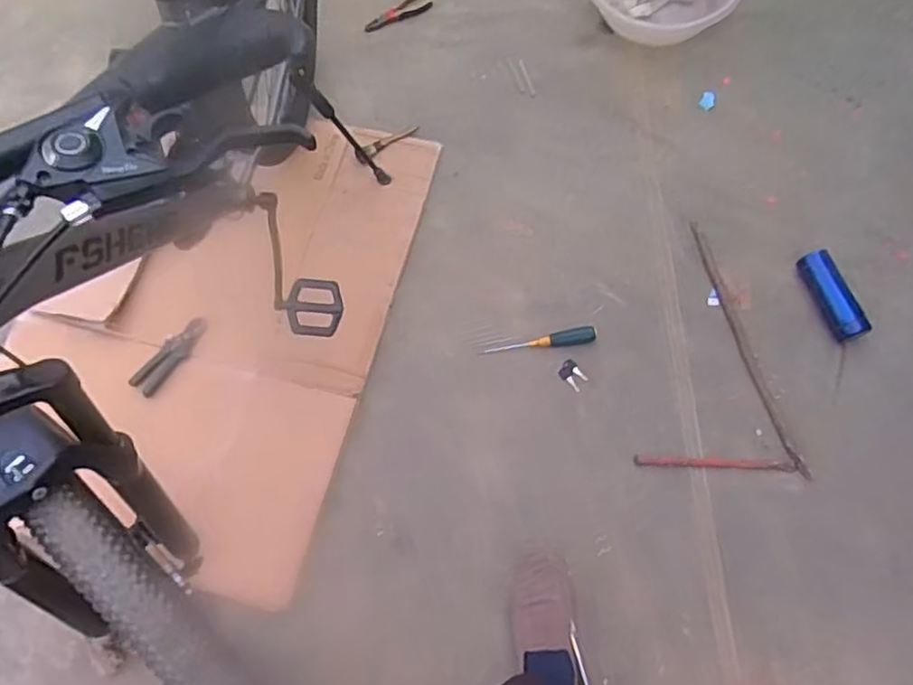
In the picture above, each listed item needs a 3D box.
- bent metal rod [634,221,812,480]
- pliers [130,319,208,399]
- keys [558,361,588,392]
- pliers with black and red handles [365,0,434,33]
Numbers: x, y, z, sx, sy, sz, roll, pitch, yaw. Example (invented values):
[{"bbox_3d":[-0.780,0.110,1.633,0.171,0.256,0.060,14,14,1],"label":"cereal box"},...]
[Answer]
[{"bbox_3d":[0.511,0.010,1.198,0.279,0.027,0.480,11,73,4],"label":"bent metal rod"},{"bbox_3d":[-0.539,0.021,1.215,0.053,0.022,0.171,36,76,11],"label":"pliers"},{"bbox_3d":[0.218,0.060,1.205,0.038,0.007,0.056,-38,76,-11],"label":"keys"},{"bbox_3d":[-0.134,-0.759,1.492,0.165,0.014,0.053,-35,74,-8],"label":"pliers with black and red handles"}]

